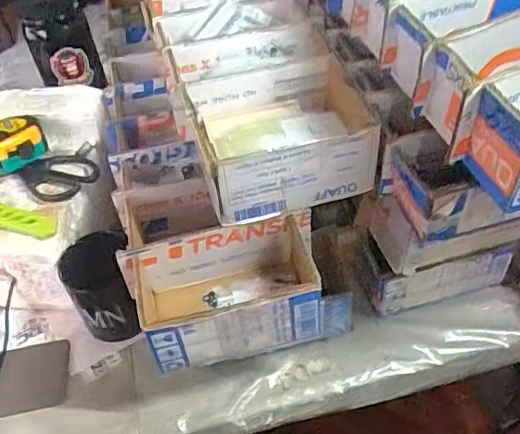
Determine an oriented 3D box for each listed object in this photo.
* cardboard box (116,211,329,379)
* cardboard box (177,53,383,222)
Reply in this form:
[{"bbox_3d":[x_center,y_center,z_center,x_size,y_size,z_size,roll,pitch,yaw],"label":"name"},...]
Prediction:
[{"bbox_3d":[-0.026,0.073,0.513,0.184,0.078,0.099,-13,47,-8],"label":"cardboard box"},{"bbox_3d":[0.023,-0.079,0.540,0.168,0.076,0.131,-13,47,-8],"label":"cardboard box"}]

